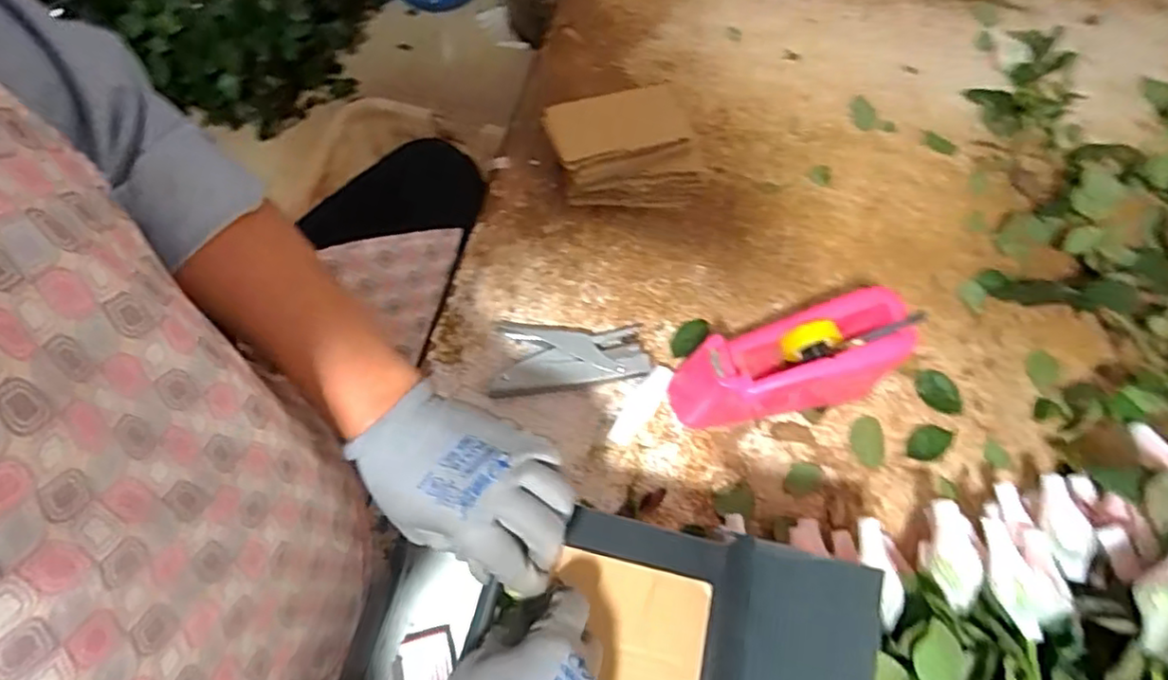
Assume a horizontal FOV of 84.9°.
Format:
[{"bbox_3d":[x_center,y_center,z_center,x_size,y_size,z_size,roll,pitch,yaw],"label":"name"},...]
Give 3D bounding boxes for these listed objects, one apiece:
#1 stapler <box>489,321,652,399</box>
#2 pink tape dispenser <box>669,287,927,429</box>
[{"bbox_3d":[-0.012,0.019,0.621,0.145,0.025,0.078,1,69,-2],"label":"stapler"},{"bbox_3d":[0.184,0.023,0.587,0.192,0.105,0.074,-12,70,-7],"label":"pink tape dispenser"}]

